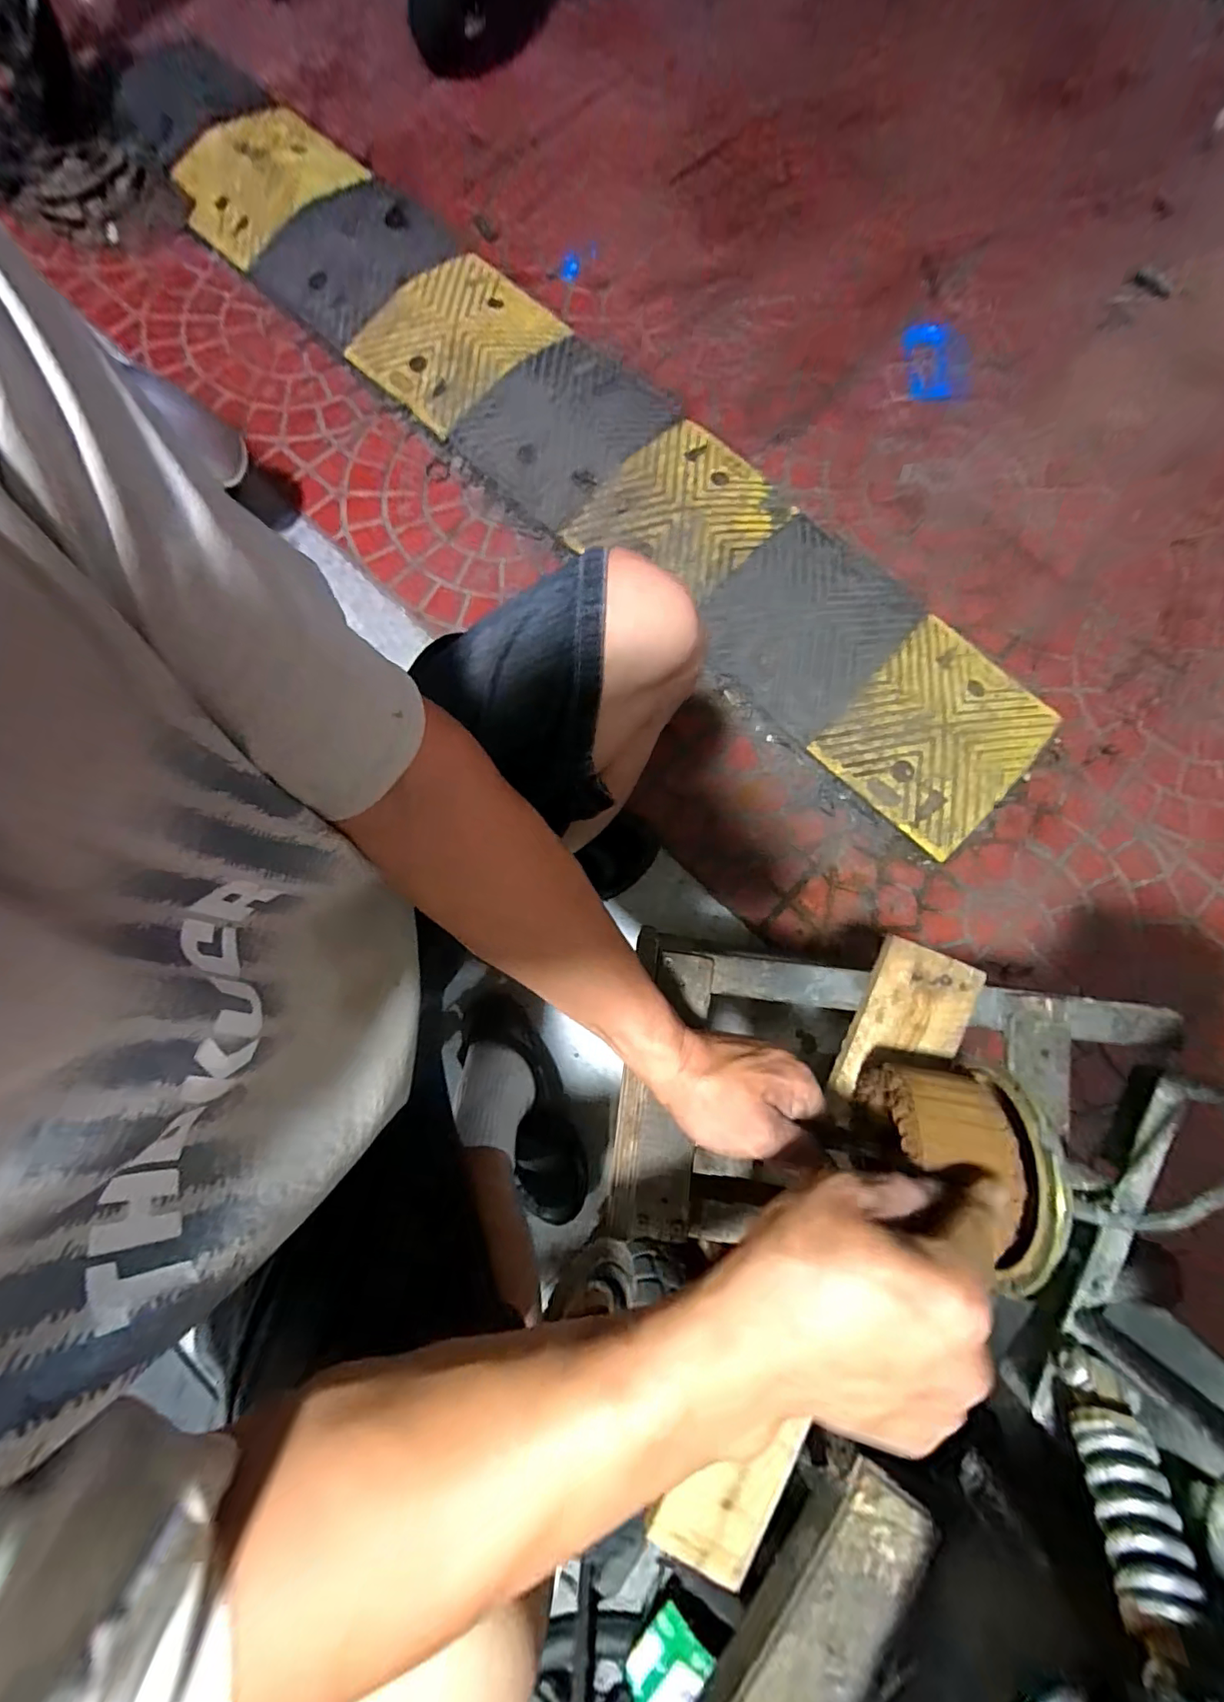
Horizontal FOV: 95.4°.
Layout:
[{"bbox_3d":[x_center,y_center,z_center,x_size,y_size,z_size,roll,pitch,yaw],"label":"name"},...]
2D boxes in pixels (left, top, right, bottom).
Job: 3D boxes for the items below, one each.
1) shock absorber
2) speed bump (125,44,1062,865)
[{"bbox_3d":[0.255,0.321,0.275,0.032,0.123,0.027,35,124,6],"label":"shock absorber"},{"bbox_3d":[-0.114,-0.724,0.892,1.862,0.045,0.332,44,81,7],"label":"speed bump"}]

